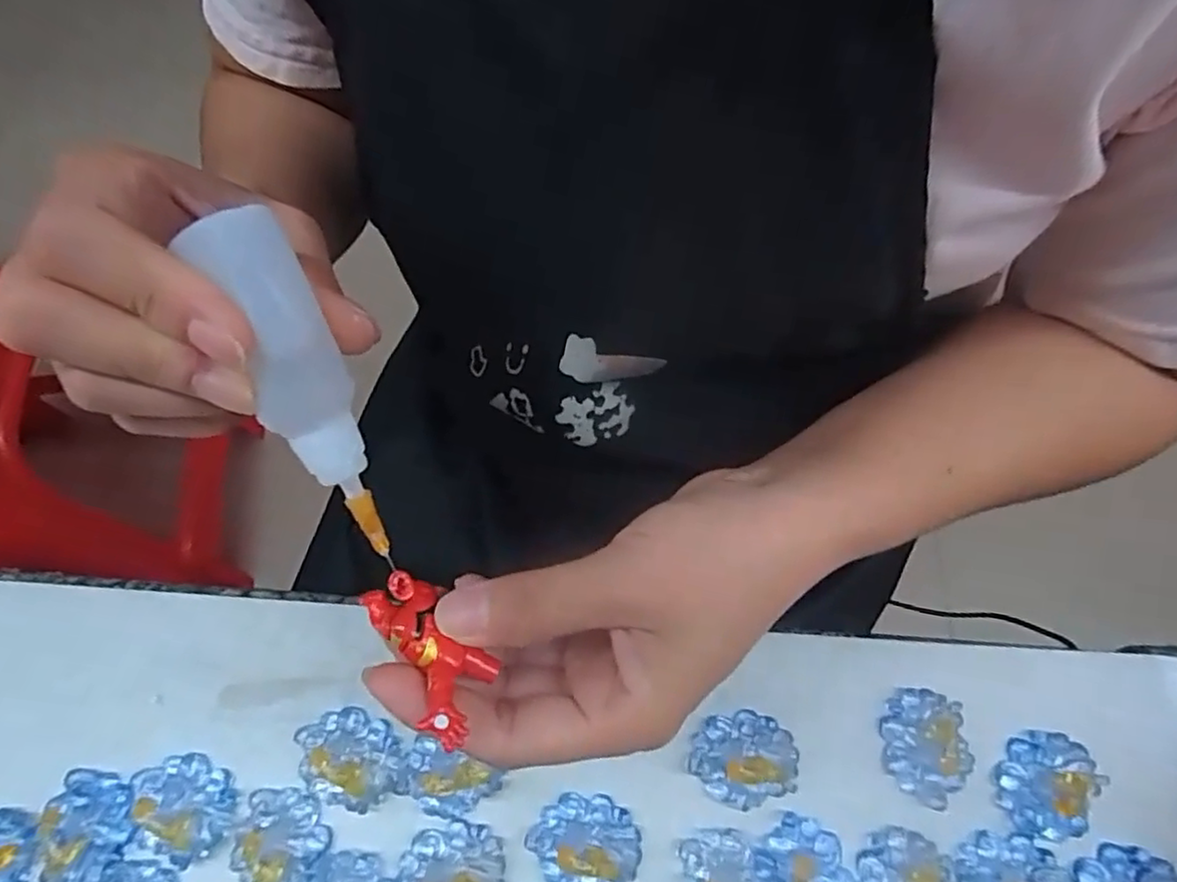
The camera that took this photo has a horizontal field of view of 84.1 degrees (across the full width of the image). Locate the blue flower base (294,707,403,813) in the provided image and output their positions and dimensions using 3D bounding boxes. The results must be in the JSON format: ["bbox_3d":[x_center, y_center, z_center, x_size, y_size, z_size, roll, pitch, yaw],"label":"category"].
[{"bbox_3d":[-0.087,0.114,0.235,0.038,0.005,0.030,14,65,7],"label":"blue flower base"}]

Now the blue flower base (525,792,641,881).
[{"bbox_3d":[-0.002,0.139,0.223,0.037,0.011,0.030,4,64,2],"label":"blue flower base"}]

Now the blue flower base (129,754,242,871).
[{"bbox_3d":[-0.144,0.128,0.228,0.039,0.005,0.030,24,67,11],"label":"blue flower base"}]

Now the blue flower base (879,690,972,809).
[{"bbox_3d":[0.124,0.111,0.236,0.030,0.009,0.038,6,64,3],"label":"blue flower base"}]

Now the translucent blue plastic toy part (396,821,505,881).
[{"bbox_3d":[-0.047,0.146,0.217,0.035,0.012,0.029,-12,65,-6],"label":"translucent blue plastic toy part"}]

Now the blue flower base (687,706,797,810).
[{"bbox_3d":[0.056,0.115,0.236,0.036,0.004,0.030,-18,65,-8],"label":"blue flower base"}]

